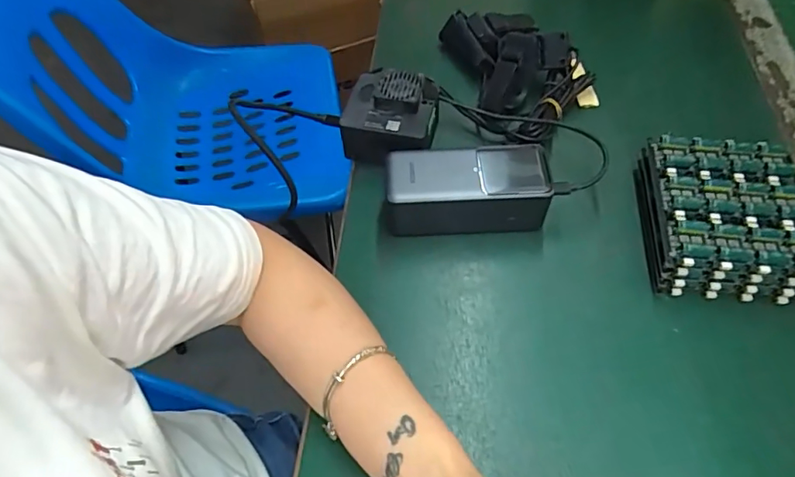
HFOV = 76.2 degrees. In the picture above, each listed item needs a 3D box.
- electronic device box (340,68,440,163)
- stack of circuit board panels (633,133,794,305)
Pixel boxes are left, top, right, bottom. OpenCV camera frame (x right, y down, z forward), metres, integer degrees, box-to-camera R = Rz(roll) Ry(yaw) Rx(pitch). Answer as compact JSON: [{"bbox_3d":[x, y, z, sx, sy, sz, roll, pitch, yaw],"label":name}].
[{"bbox_3d":[-0.006,-0.111,0.458,0.078,0.053,0.077,7,57,6],"label":"electronic device box"},{"bbox_3d":[0.251,-0.017,0.399,0.114,0.048,0.123,5,57,4],"label":"stack of circuit board panels"}]

